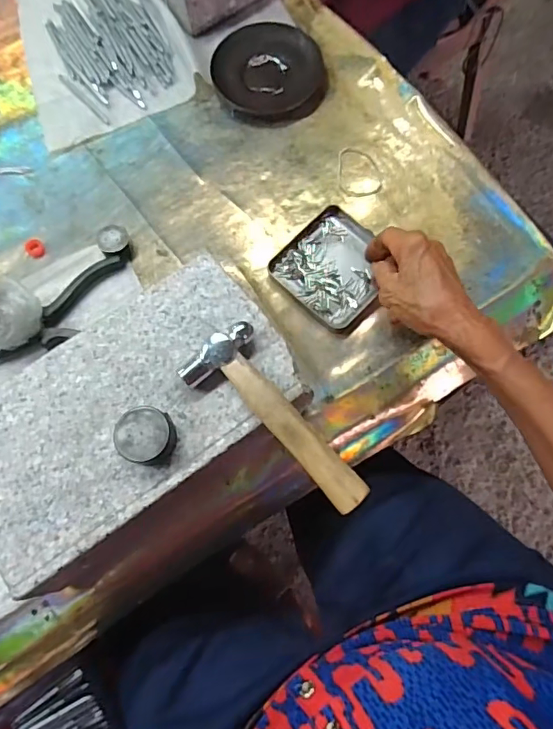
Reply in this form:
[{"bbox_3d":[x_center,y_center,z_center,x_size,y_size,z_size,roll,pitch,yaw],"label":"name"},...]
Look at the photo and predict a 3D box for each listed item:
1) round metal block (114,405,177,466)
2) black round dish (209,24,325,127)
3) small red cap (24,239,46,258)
[{"bbox_3d":[-0.089,0.049,0.340,0.037,0.021,0.036,-1,73,2],"label":"round metal block"},{"bbox_3d":[-0.007,-0.316,0.539,0.116,0.018,0.117,-1,73,2],"label":"black round dish"},{"bbox_3d":[-0.237,-0.114,0.485,0.018,0.007,0.018,0,73,0],"label":"small red cap"}]

